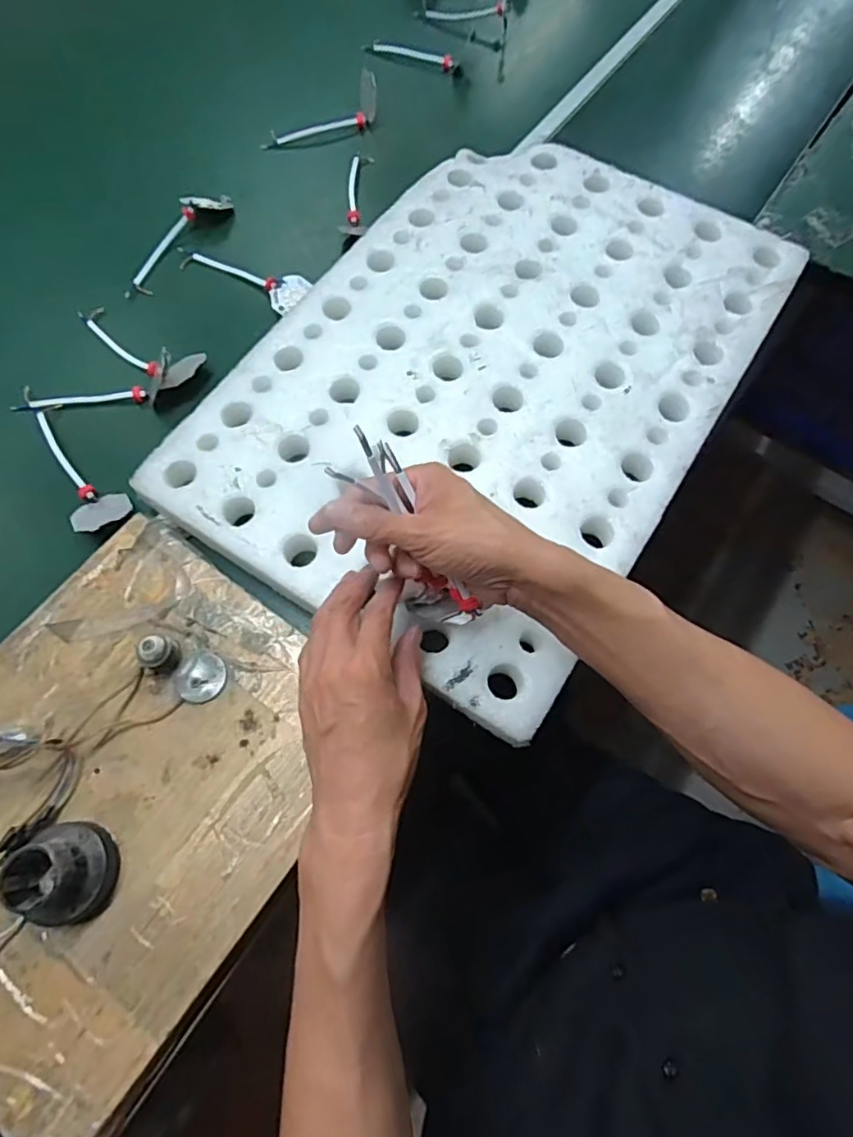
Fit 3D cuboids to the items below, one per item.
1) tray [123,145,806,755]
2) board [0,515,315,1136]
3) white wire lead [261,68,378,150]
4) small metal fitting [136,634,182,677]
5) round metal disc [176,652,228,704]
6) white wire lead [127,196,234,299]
[{"bbox_3d":[0.061,-0.180,0.536,0.376,0.023,0.540,31,72,14],"label":"tray"},{"bbox_3d":[-0.223,0.148,0.404,0.274,0.052,0.325,34,73,14],"label":"board"},{"bbox_3d":[-0.124,-0.526,0.697,0.143,0.046,0.034,-20,69,-6],"label":"white wire lead"},{"bbox_3d":[-0.195,0.064,0.438,0.021,0.029,0.027,25,71,11],"label":"small metal fitting"},{"bbox_3d":[-0.167,0.081,0.444,0.035,0.004,0.036,-1,68,2],"label":"round metal disc"},{"bbox_3d":[-0.271,-0.352,0.638,0.041,0.028,0.156,30,72,13],"label":"white wire lead"}]

